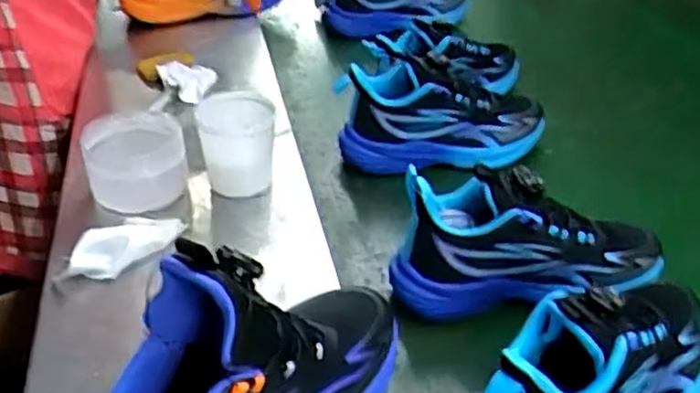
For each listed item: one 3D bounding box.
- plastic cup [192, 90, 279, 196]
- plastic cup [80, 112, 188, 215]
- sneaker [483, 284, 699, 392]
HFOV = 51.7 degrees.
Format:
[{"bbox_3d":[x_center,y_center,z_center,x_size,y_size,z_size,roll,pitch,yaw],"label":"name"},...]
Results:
[{"bbox_3d":[-0.107,-0.045,0.697,0.069,0.093,0.068,1,33,-1],"label":"plastic cup"},{"bbox_3d":[-0.202,-0.034,0.690,0.087,0.066,0.078,-7,34,-13],"label":"plastic cup"},{"bbox_3d":[0.170,0.113,0.478,0.212,0.115,0.074,-22,40,-31],"label":"sneaker"}]

